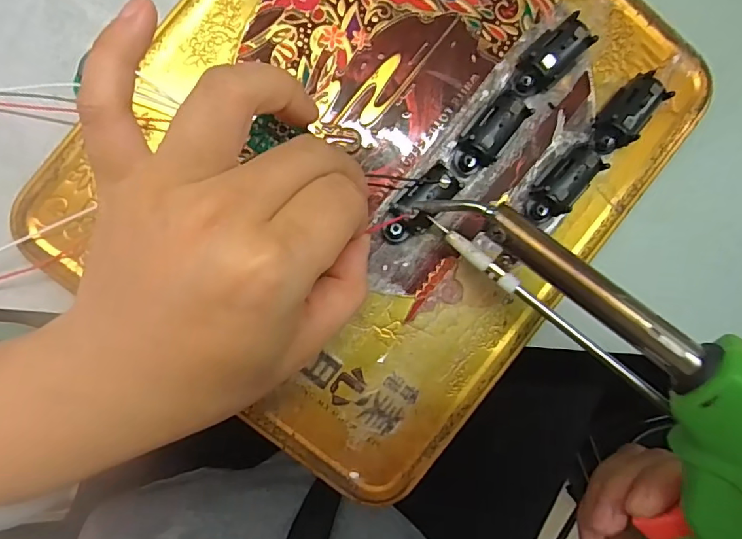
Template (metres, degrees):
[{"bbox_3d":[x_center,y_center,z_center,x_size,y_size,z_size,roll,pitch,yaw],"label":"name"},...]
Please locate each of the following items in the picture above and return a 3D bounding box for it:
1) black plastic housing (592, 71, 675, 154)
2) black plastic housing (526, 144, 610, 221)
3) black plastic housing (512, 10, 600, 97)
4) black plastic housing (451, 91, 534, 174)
[{"bbox_3d":[0.105,-0.063,0.213,0.017,0.014,0.034,40,88,-6],"label":"black plastic housing"},{"bbox_3d":[0.079,-0.034,0.211,0.018,0.013,0.033,40,88,-6],"label":"black plastic housing"},{"bbox_3d":[0.072,-0.084,0.207,0.034,0.017,0.015,-39,96,-4],"label":"black plastic housing"},{"bbox_3d":[0.047,-0.053,0.204,0.016,0.015,0.033,40,88,-6],"label":"black plastic housing"}]

